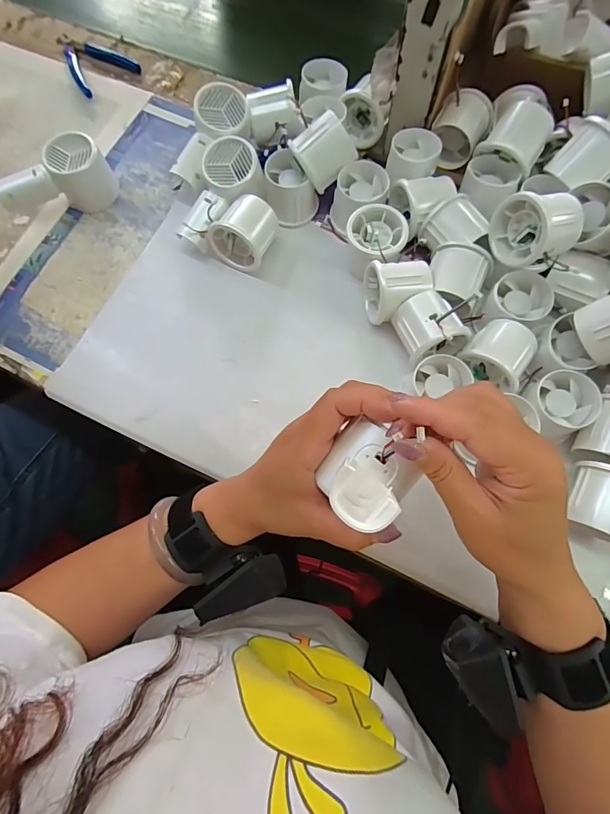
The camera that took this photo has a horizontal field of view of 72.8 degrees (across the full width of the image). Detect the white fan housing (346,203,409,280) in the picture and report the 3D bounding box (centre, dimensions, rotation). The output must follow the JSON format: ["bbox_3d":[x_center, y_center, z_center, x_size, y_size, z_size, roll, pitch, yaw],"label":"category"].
[{"bbox_3d":[0.069,-0.159,0.408,0.055,0.041,0.061,8,73,4],"label":"white fan housing"}]

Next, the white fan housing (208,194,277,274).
[{"bbox_3d":[-0.059,-0.179,0.425,0.056,0.046,0.058,27,76,9],"label":"white fan housing"}]

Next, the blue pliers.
[{"bbox_3d":[-0.274,-0.448,0.531,0.080,0.009,0.119,-38,76,-9],"label":"blue pliers"}]

